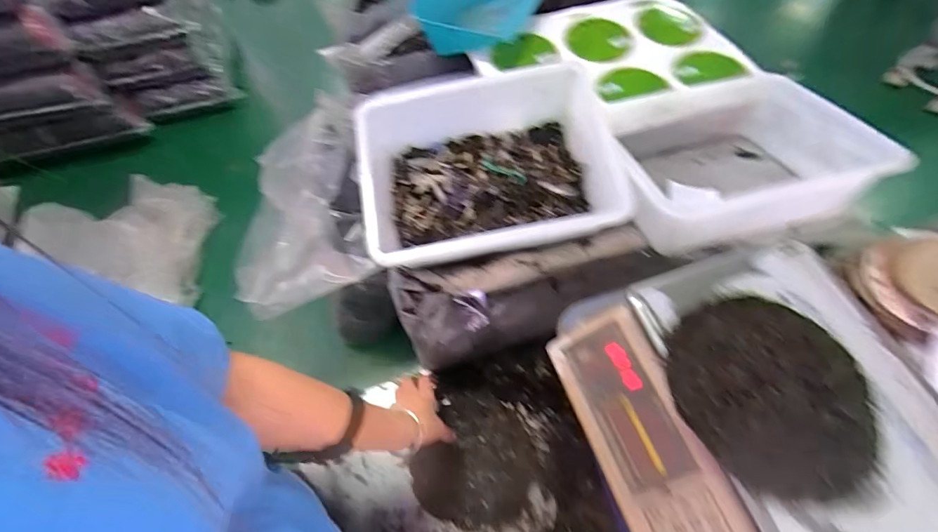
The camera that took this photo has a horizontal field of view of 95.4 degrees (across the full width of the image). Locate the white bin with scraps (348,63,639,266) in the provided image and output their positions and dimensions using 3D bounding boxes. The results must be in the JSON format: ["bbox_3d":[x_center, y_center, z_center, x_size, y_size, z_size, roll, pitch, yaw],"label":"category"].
[{"bbox_3d":[0.028,-0.134,0.633,0.370,0.130,0.257,-8,60,-1],"label":"white bin with scraps"}]

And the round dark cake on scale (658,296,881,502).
[{"bbox_3d":[0.291,0.119,0.412,0.176,0.014,0.183,-1,61,2],"label":"round dark cake on scale"}]

